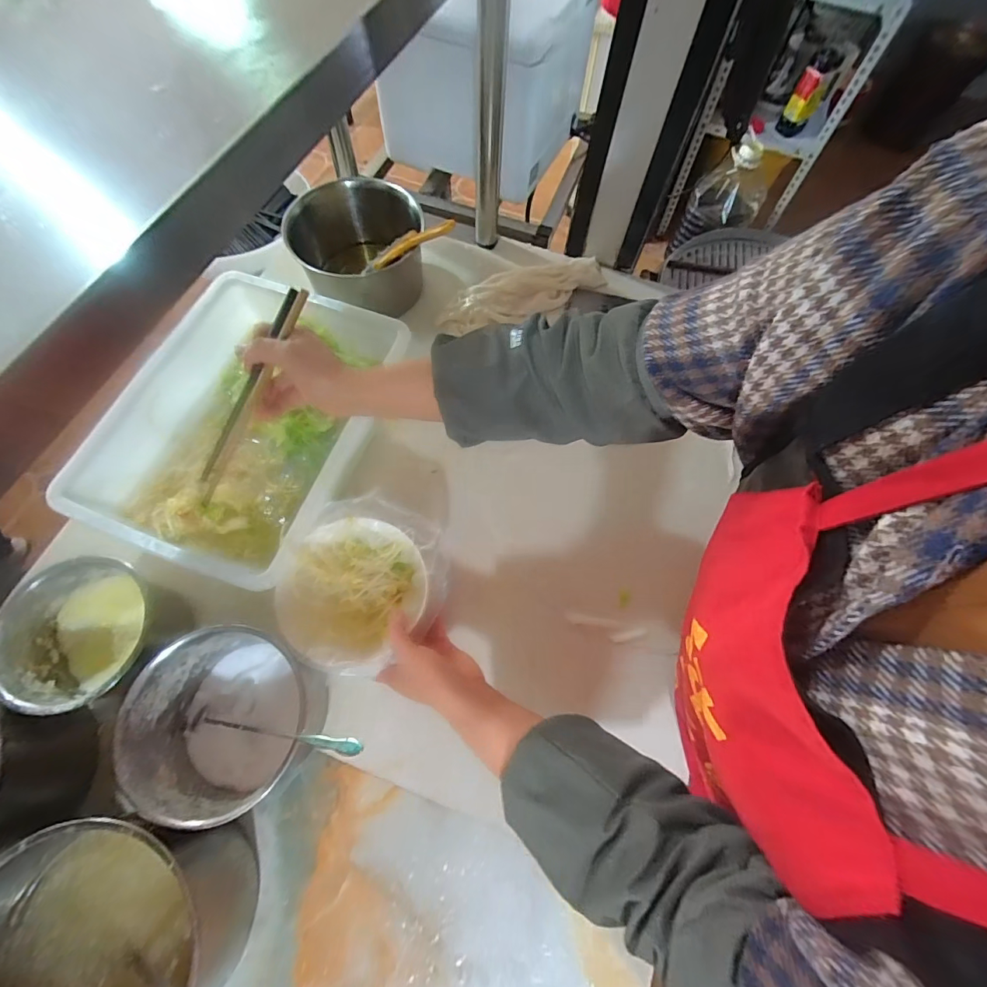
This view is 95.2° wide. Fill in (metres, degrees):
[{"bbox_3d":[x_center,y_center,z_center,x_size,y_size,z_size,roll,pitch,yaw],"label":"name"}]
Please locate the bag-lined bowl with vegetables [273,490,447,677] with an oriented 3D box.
[{"bbox_3d":[-0.139,0.099,0.484,0.158,0.057,0.180,24,70,9],"label":"bag-lined bowl with vegetables"}]

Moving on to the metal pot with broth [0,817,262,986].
[{"bbox_3d":[-0.318,0.375,0.377,0.190,0.123,0.196,0,69,-1],"label":"metal pot with broth"}]

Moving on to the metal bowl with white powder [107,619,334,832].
[{"bbox_3d":[-0.256,0.222,0.446,0.148,0.101,0.151,0,69,-1],"label":"metal bowl with white powder"}]

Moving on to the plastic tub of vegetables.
[{"bbox_3d":[-0.286,-0.089,0.547,0.273,0.100,0.356,20,70,6],"label":"plastic tub of vegetables"}]

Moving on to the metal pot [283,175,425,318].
[{"bbox_3d":[-0.190,-0.359,0.672,0.184,0.115,0.185,0,69,-1],"label":"metal pot"}]

